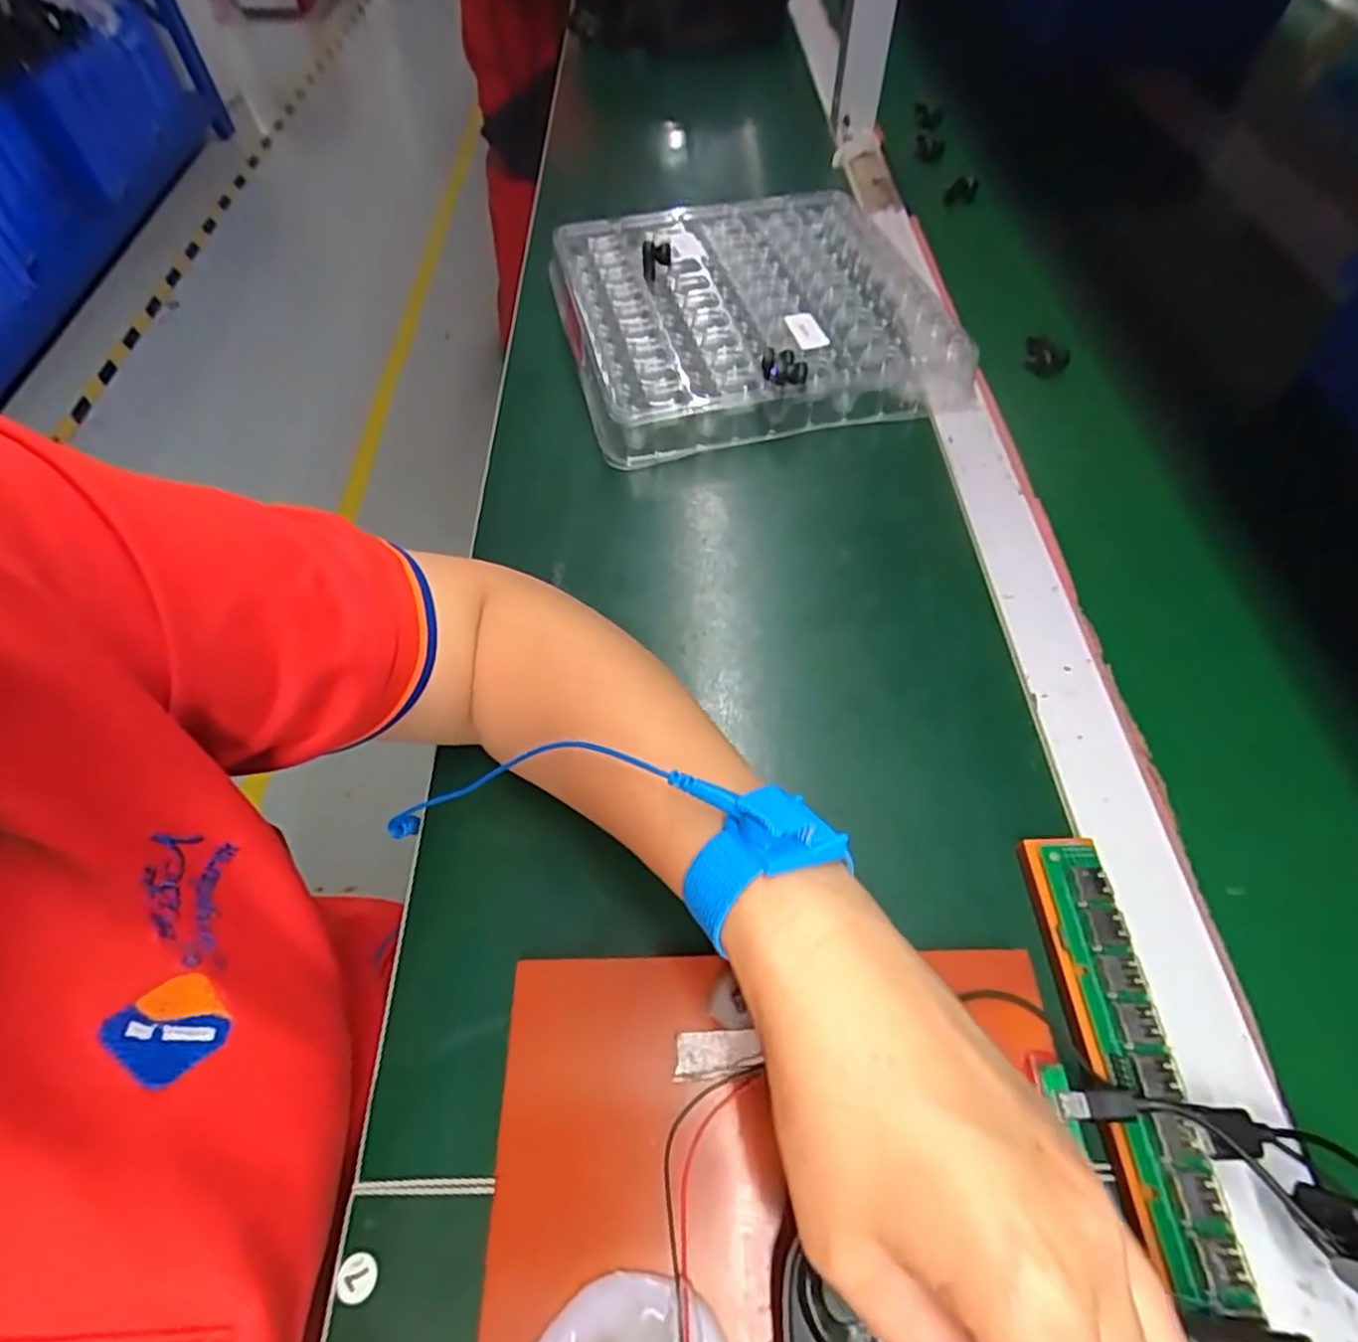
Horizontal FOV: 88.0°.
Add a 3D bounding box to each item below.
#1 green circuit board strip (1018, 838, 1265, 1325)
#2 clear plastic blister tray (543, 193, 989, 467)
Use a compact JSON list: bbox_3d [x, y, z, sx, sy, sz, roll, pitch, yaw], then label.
[{"bbox_3d":[0.162,0.134,0.258,0.029,0.009,0.150,-18,53,23],"label":"green circuit board strip"},{"bbox_3d":[0.050,-0.276,0.543,0.275,0.053,0.269,-10,57,-4],"label":"clear plastic blister tray"}]

